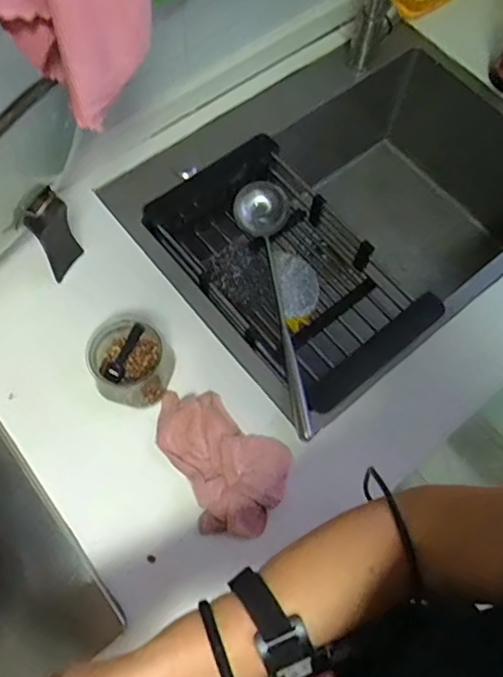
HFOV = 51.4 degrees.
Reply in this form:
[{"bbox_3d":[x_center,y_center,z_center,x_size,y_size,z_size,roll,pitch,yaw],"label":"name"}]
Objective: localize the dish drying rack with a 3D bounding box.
[{"bbox_3d":[0.039,-0.092,0.760,0.255,0.094,0.397,-37,75,-15],"label":"dish drying rack"}]

